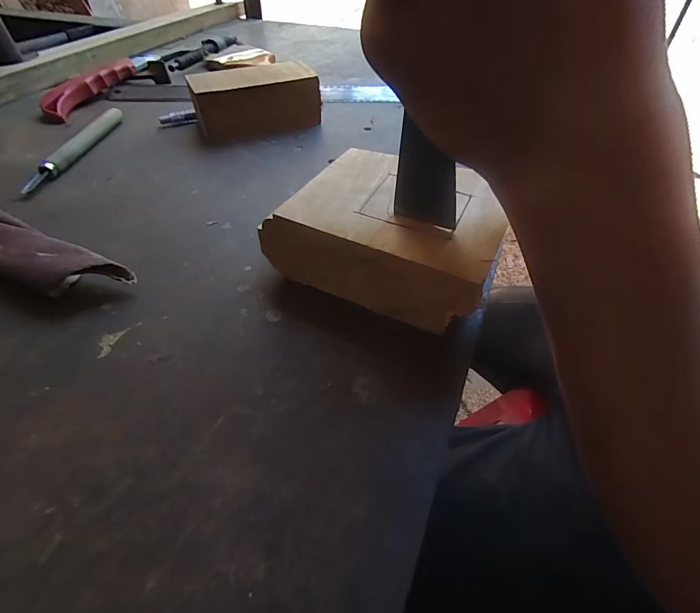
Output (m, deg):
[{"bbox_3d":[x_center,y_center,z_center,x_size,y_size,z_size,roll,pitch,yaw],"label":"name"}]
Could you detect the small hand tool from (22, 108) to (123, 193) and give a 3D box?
[{"bbox_3d":[-0.213,-0.127,0.286,0.009,0.011,0.128,3,51,1],"label":"small hand tool"}]

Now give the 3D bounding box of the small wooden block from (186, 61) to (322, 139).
[{"bbox_3d":[-0.078,-0.177,0.308,0.106,0.037,0.060,-19,54,-17],"label":"small wooden block"}]

